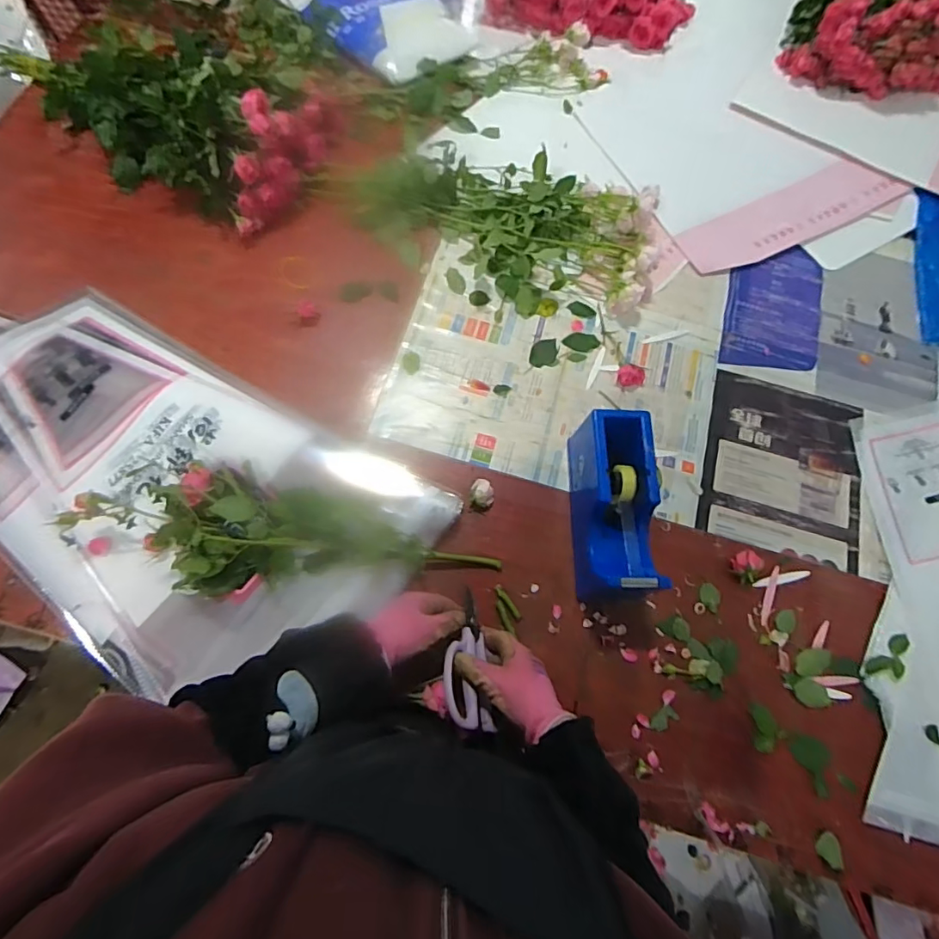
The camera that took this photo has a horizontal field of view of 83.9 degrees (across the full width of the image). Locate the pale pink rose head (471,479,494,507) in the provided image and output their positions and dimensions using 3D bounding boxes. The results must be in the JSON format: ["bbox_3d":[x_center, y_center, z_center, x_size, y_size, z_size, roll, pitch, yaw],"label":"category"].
[{"bbox_3d":[0.015,0.031,0.631,0.028,0.029,0.030,1,70,-3],"label":"pale pink rose head"}]

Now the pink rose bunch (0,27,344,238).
[{"bbox_3d":[-0.434,-0.533,0.739,0.455,0.133,0.252,25,71,5],"label":"pink rose bunch"}]

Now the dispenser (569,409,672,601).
[{"bbox_3d":[0.163,0.043,0.598,0.074,0.102,0.194,1,70,-3],"label":"dispenser"}]

